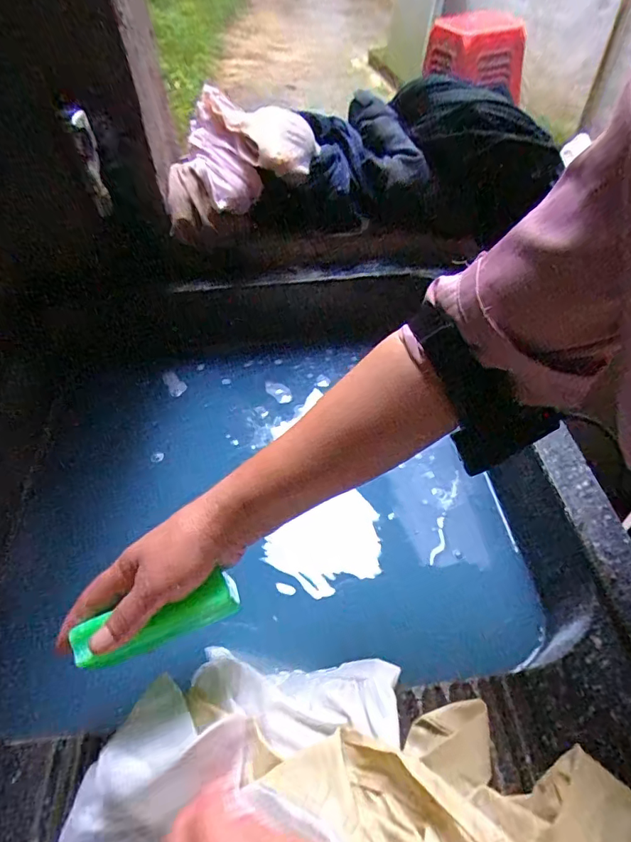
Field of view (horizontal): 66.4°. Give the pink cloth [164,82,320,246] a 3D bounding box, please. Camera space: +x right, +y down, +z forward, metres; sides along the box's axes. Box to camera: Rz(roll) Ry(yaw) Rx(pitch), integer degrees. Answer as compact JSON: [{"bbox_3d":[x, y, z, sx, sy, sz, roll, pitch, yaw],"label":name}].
[{"bbox_3d":[-0.093,-0.304,0.578,0.169,0.118,0.142,4,50,5],"label":"pink cloth"}]

